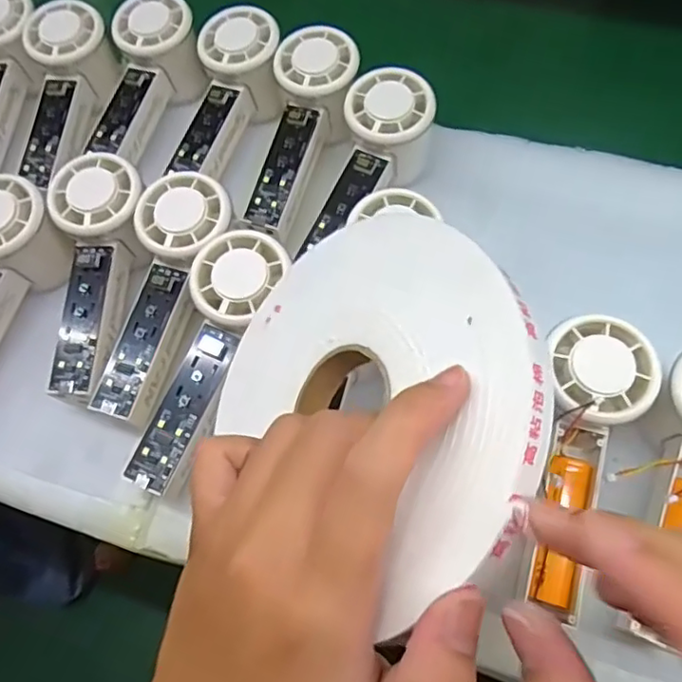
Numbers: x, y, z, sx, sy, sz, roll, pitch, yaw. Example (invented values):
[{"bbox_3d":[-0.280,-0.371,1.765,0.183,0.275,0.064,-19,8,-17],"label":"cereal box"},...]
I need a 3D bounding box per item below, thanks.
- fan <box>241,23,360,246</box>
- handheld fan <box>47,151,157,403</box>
[{"bbox_3d":[-0.024,-0.137,0.408,0.052,0.052,0.151,8,66,7],"label":"fan"},{"bbox_3d":[-0.151,-0.038,0.377,0.051,0.047,0.149,1,78,4],"label":"handheld fan"}]

